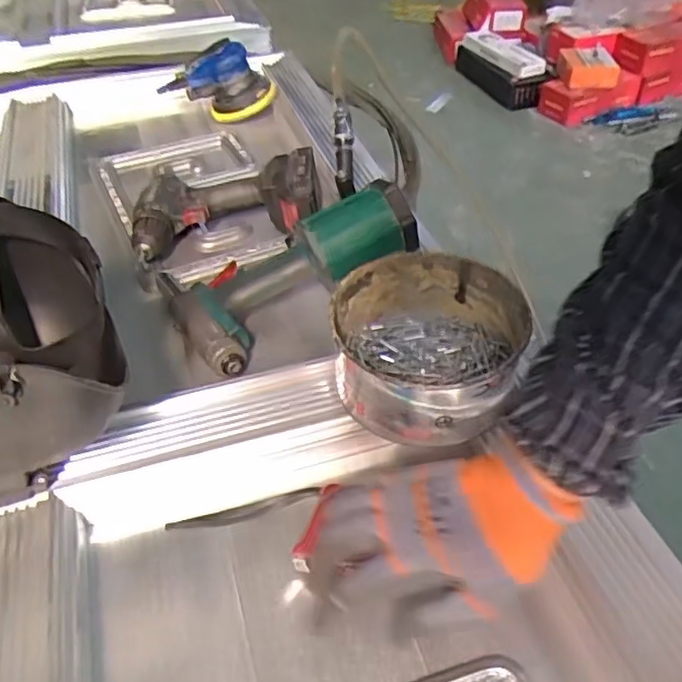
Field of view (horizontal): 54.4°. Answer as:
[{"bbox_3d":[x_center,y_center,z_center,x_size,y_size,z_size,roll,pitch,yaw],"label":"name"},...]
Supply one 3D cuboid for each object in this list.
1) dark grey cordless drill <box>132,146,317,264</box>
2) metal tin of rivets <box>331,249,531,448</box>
[{"bbox_3d":[-0.142,-0.173,0.825,0.227,0.080,0.135,-8,43,-7],"label":"dark grey cordless drill"},{"bbox_3d":[0.076,0.003,0.583,0.160,0.076,0.169,-2,43,0],"label":"metal tin of rivets"}]

